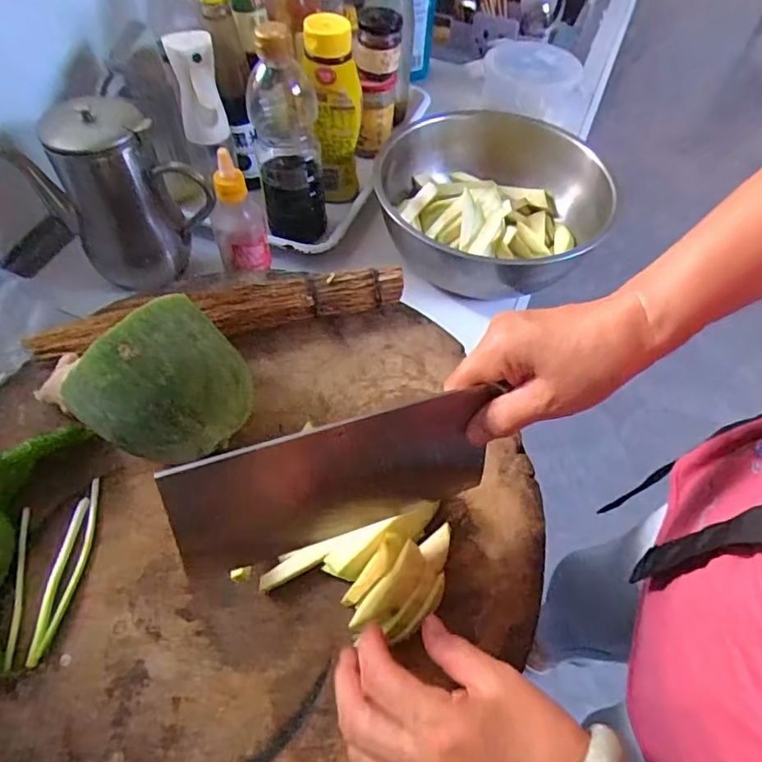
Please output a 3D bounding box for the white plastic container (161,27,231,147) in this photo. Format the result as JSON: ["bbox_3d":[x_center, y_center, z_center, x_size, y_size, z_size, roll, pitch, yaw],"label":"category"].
[{"bbox_3d":[-0.200,-0.321,0.602,0.049,0.112,0.033,-9,55,-11],"label":"white plastic container"}]

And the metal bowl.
[{"bbox_3d":[0.133,-0.222,0.685,0.260,0.092,0.270,2,54,-3],"label":"metal bowl"}]

